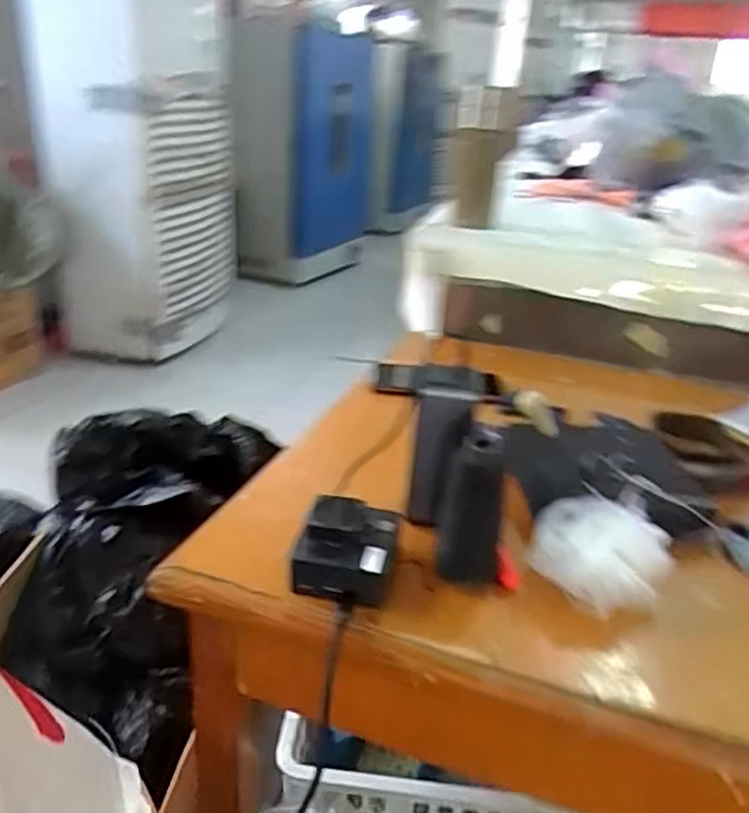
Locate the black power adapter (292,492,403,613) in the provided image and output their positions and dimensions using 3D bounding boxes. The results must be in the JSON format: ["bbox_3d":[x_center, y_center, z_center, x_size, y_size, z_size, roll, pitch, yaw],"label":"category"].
[{"bbox_3d":[-0.018,0.103,0.510,0.070,0.046,0.079,11,25,14],"label":"black power adapter"}]

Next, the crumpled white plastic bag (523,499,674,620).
[{"bbox_3d":[0.167,0.110,0.520,0.094,0.056,0.071,24,31,37],"label":"crumpled white plastic bag"}]

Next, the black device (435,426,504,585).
[{"bbox_3d":[0.073,0.073,0.502,0.043,0.128,0.027,9,25,11],"label":"black device"}]

